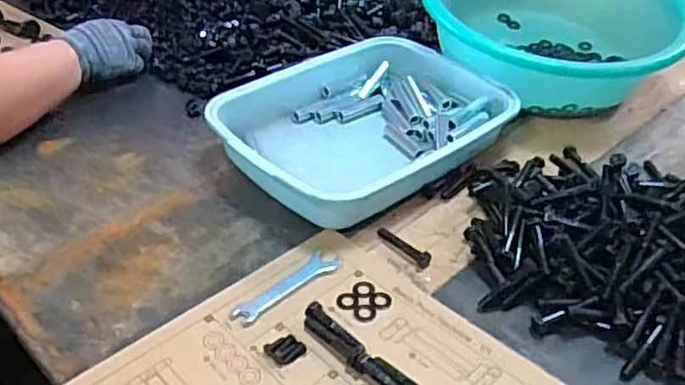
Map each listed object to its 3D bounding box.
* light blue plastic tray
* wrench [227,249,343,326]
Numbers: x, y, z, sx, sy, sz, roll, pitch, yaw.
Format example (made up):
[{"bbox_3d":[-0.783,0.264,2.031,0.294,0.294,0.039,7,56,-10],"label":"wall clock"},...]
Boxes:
[{"bbox_3d":[0.024,-0.080,0.751,0.325,0.054,0.230,-29,49,-33],"label":"light blue plastic tray"},{"bbox_3d":[-0.048,0.082,0.582,0.028,0.004,0.111,33,47,31],"label":"wrench"}]

